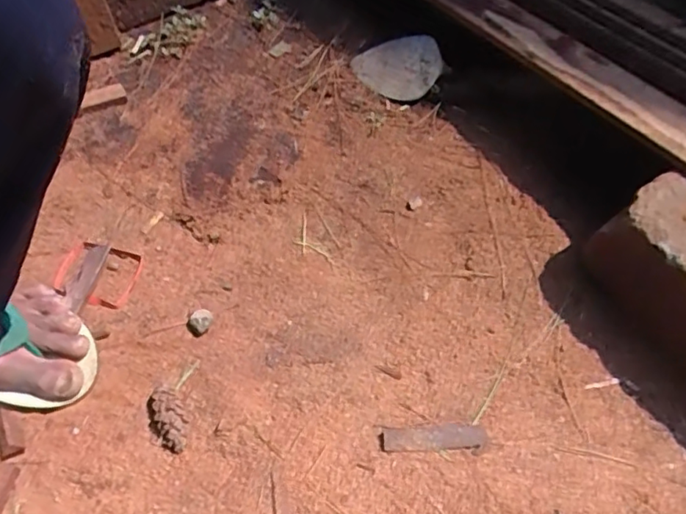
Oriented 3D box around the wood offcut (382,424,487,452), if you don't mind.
[{"bbox_3d":[0.077,0.152,0.490,0.085,0.004,0.020,-2,57,-2],"label":"wood offcut"}]

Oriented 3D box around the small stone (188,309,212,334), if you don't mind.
[{"bbox_3d":[-0.136,0.061,0.552,0.021,0.012,0.021,1,57,-1],"label":"small stone"}]

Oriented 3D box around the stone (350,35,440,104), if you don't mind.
[{"bbox_3d":[0.066,-0.244,0.738,0.117,0.062,0.062,37,64,21],"label":"stone"}]

